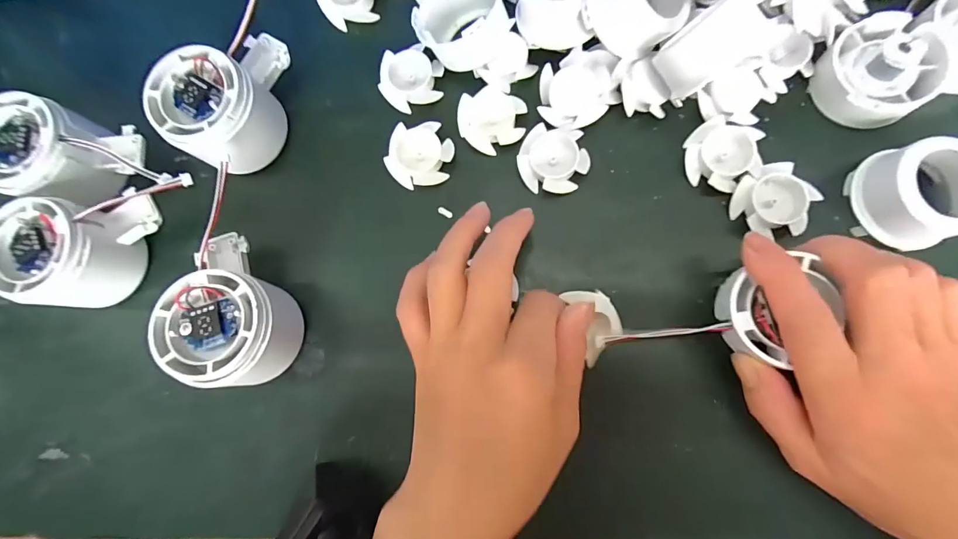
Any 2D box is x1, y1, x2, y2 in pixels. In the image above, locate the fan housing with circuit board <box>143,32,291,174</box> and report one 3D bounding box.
[{"bbox_3d":[-0.151,-0.102,0.263,0.058,0.052,0.086,7,83,6],"label":"fan housing with circuit board"}]

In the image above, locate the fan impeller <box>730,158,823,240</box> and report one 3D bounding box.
[{"bbox_3d":[0.162,-0.036,0.238,0.038,0.012,0.038,-1,82,5],"label":"fan impeller"}]

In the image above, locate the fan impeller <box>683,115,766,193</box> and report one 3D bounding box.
[{"bbox_3d":[0.137,-0.064,0.245,0.041,0.011,0.038,-1,82,5],"label":"fan impeller"}]

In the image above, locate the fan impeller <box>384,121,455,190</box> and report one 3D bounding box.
[{"bbox_3d":[-0.036,-0.070,0.267,0.040,0.012,0.038,-1,82,5],"label":"fan impeller"}]

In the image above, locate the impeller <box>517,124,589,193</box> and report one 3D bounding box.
[{"bbox_3d":[0.044,-0.064,0.256,0.039,0.011,0.037,4,83,6],"label":"impeller"}]

